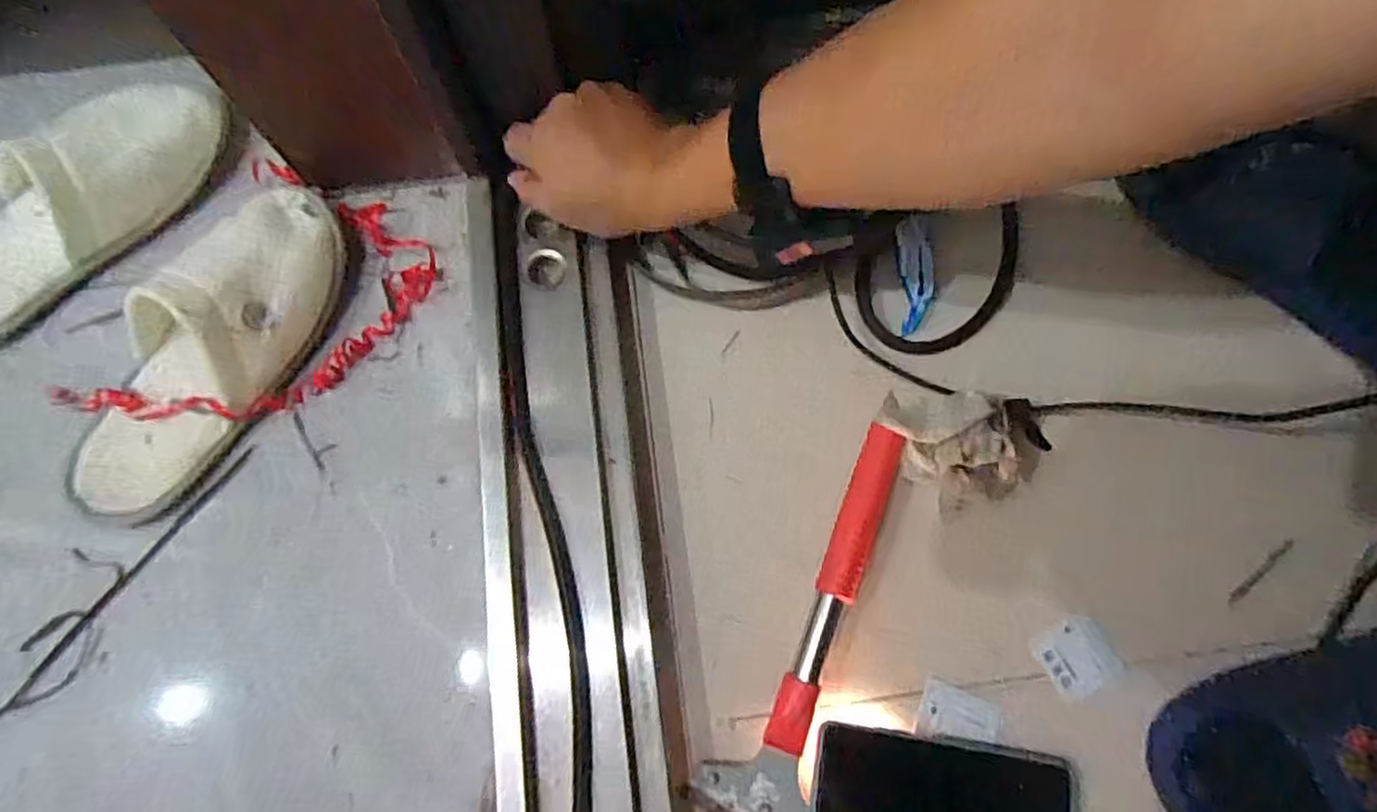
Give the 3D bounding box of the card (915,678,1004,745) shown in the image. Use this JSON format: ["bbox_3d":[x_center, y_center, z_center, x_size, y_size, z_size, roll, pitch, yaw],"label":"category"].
[{"bbox_3d":[0.185,0.212,0.472,0.054,0.007,0.037,21,73,4],"label":"card"}]

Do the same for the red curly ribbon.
[{"bbox_3d":[-0.323,-0.065,0.516,0.183,0.023,0.244,30,74,7],"label":"red curly ribbon"}]

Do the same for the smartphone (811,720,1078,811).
[{"bbox_3d":[0.166,0.255,0.444,0.172,0.007,0.079,11,61,-1],"label":"smartphone"}]

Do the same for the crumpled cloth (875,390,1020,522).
[{"bbox_3d":[0.190,0.027,0.498,0.082,0.055,0.090,-27,76,-10],"label":"crumpled cloth"}]

